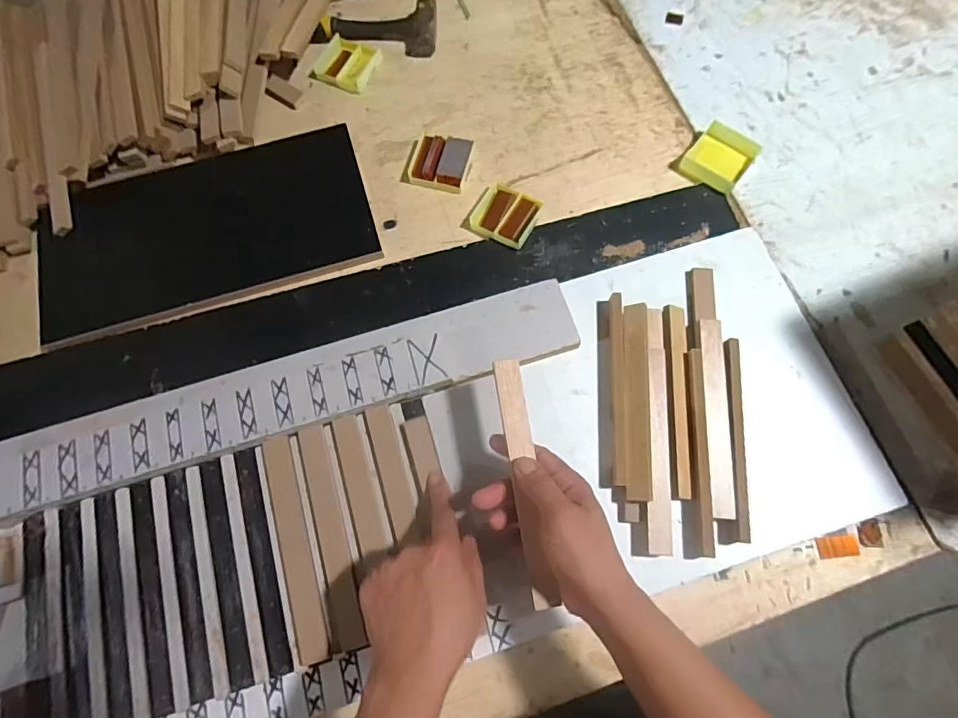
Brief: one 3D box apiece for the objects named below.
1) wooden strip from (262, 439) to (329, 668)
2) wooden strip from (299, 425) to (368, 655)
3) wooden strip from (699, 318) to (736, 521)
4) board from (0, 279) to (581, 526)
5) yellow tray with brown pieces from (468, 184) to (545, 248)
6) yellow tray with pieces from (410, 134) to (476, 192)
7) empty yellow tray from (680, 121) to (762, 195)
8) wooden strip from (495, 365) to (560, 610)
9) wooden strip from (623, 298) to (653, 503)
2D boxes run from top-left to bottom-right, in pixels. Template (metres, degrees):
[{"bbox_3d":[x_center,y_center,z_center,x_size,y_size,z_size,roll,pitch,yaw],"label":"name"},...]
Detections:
[{"bbox_3d":[-0.158,0.157,0.404,0.025,0.004,0.183,-17,73,-4],"label":"wooden strip"},{"bbox_3d":[-0.125,0.147,0.404,0.025,0.007,0.182,-16,73,-4],"label":"wooden strip"},{"bbox_3d":[0.218,0.050,0.436,0.021,0.009,0.181,4,73,2],"label":"wooden strip"},{"bbox_3d":[-0.167,0.033,0.432,0.535,0.021,0.068,-18,75,-4],"label":"board"},{"bbox_3d":[0.030,-0.162,0.535,0.066,0.008,0.067,29,77,8],"label":"yellow tray with brown pieces"},{"bbox_3d":[-0.043,-0.228,0.552,0.062,0.013,0.064,14,75,4],"label":"yellow tray with pieces"},{"bbox_3d":[0.279,-0.233,0.551,0.065,0.015,0.074,37,78,10],"label":"empty yellow tray"},{"bbox_3d":[0.033,0.089,0.359,0.022,0.006,0.181,-6,75,-1],"label":"wooden strip"},{"bbox_3d":[0.146,0.035,0.436,0.023,0.012,0.180,4,73,2],"label":"wooden strip"}]

